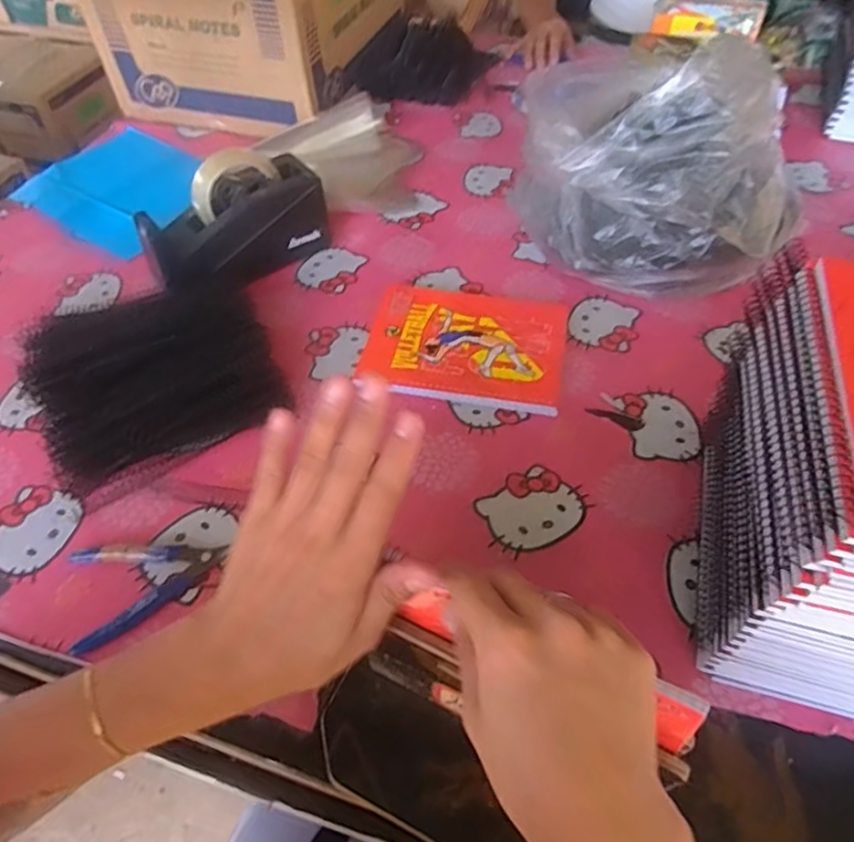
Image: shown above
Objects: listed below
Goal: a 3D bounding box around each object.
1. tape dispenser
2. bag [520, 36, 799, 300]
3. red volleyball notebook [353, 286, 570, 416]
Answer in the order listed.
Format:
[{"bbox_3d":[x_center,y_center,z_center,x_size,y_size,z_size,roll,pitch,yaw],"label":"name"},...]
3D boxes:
[{"bbox_3d":[-0.214,-0.216,0.682,0.201,0.118,0.085,-37,58,-26],"label":"tape dispenser"},{"bbox_3d":[0.246,-0.294,0.683,0.269,0.205,0.283,0,52,2],"label":"bag"},{"bbox_3d":[0.042,-0.079,0.631,0.196,0.015,0.152,9,50,9],"label":"red volleyball notebook"}]

